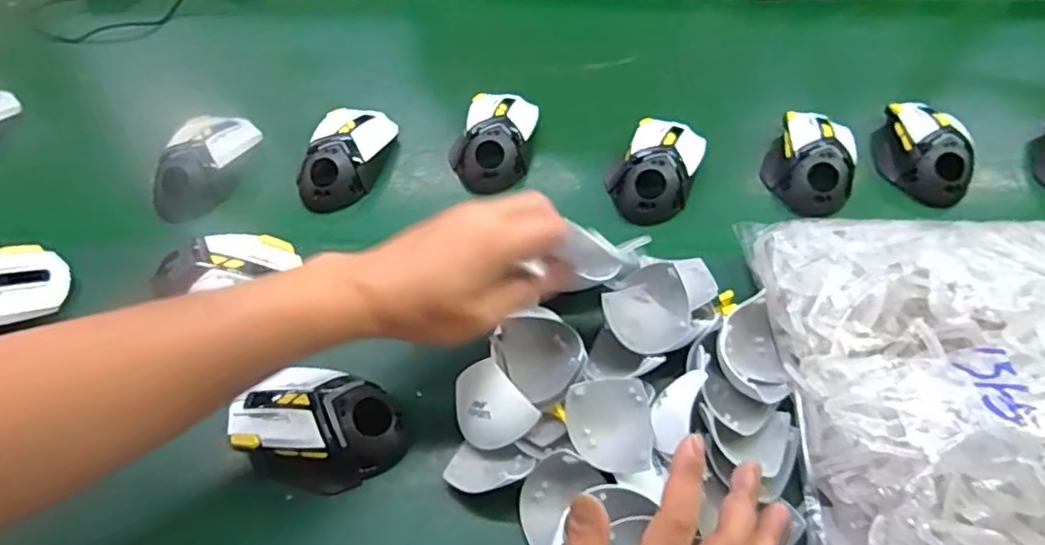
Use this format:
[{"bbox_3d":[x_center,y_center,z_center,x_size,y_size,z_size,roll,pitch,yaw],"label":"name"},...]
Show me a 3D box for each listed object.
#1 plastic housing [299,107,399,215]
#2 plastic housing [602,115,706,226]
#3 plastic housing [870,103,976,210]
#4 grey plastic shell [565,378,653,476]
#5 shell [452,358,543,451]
[{"bbox_3d":[-0.161,-0.106,0.574,0.070,0.050,0.118,17,57,13],"label":"plastic housing"},{"bbox_3d":[0.116,-0.098,0.559,0.076,0.037,0.117,17,57,12],"label":"plastic housing"},{"bbox_3d":[0.365,-0.109,0.571,0.068,0.041,0.100,6,55,5],"label":"plastic housing"},{"bbox_3d":[0.054,0.095,0.394,0.051,0.021,0.059,-6,67,5],"label":"grey plastic shell"},{"bbox_3d":[-0.021,0.089,0.411,0.044,0.018,0.056,-39,94,1],"label":"shell"}]

